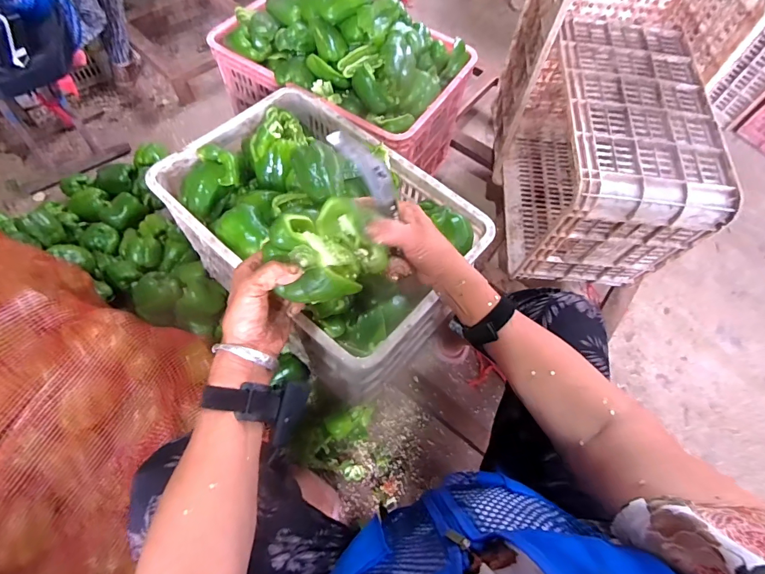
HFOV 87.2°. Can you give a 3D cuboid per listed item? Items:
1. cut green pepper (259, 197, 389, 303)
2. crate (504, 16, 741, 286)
[{"bbox_3d":[-0.063,-0.037,0.426,0.108,0.081,0.095,-32,69,-12],"label":"cut green pepper"},{"bbox_3d":[0.474,-0.309,0.908,0.288,0.335,0.523,7,64,1],"label":"crate"}]

